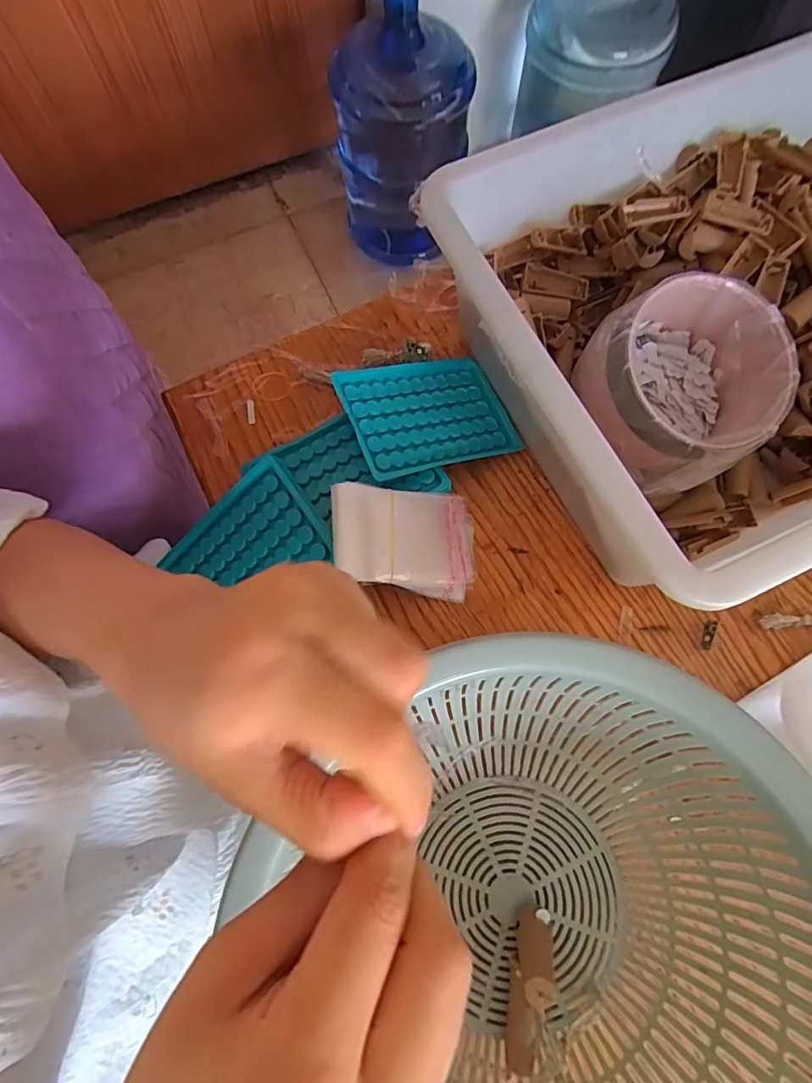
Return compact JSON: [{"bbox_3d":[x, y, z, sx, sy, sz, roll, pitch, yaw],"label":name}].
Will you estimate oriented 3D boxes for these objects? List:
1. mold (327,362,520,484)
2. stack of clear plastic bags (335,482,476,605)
[{"bbox_3d":[0.019,-0.098,0.406,0.128,0.007,0.090,-15,72,-24],"label":"mold"},{"bbox_3d":[0.002,0.002,0.366,0.112,0.011,0.074,2,82,-33],"label":"stack of clear plastic bags"}]

